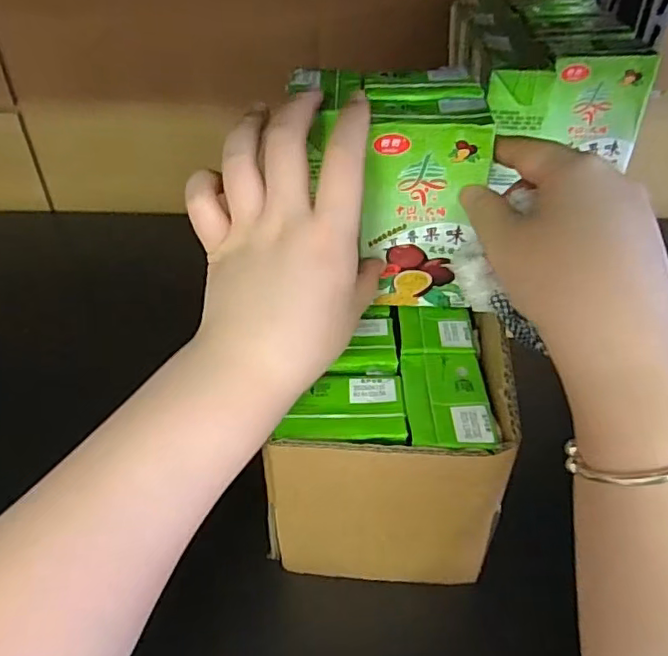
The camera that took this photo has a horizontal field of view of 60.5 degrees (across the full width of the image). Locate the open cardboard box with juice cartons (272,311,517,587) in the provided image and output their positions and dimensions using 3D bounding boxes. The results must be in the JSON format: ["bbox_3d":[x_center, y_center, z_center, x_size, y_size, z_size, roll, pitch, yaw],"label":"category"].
[{"bbox_3d":[0.029,0.059,0.320,0.113,0.110,0.120,2,41,3],"label":"open cardboard box with juice cartons"}]

